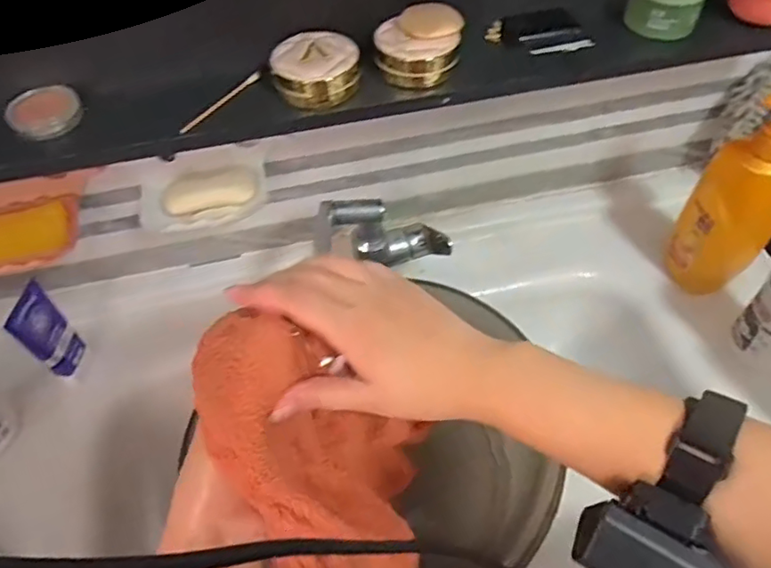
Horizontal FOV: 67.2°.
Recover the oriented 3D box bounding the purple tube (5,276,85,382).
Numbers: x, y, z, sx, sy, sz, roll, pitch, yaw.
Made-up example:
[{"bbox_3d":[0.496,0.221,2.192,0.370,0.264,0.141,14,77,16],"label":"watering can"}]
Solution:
[{"bbox_3d":[-0.356,0.054,0.622,0.024,0.113,0.053,16,55,13],"label":"purple tube"}]

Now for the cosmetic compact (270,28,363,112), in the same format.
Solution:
[{"bbox_3d":[-0.060,-0.187,0.503,0.072,0.036,0.062,-9,53,-5],"label":"cosmetic compact"}]

